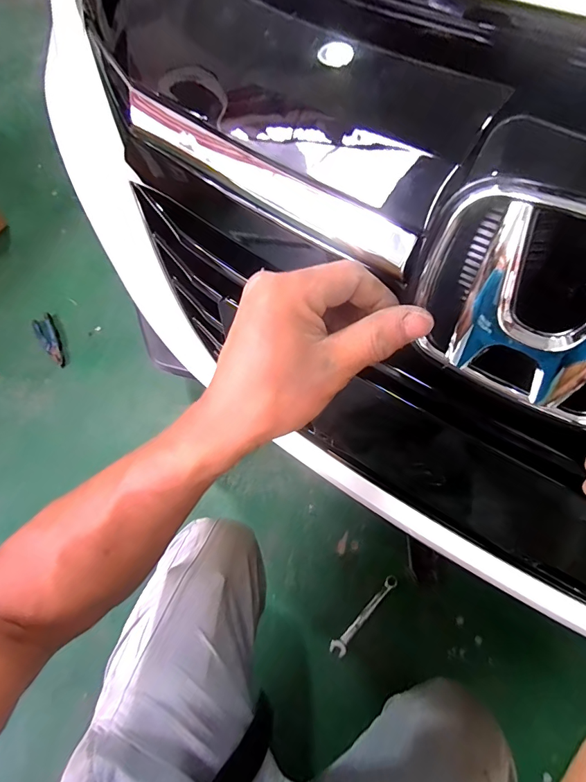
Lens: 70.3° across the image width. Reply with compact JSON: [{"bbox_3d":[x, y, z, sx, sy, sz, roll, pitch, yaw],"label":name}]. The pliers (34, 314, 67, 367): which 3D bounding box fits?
[{"bbox_3d":[-0.690,-0.145,1.184,0.051,0.013,0.198,-28,62,-15],"label":"pliers"}]

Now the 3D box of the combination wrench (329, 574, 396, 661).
[{"bbox_3d":[0.138,0.426,0.798,0.028,0.011,0.177,39,67,22],"label":"combination wrench"}]

